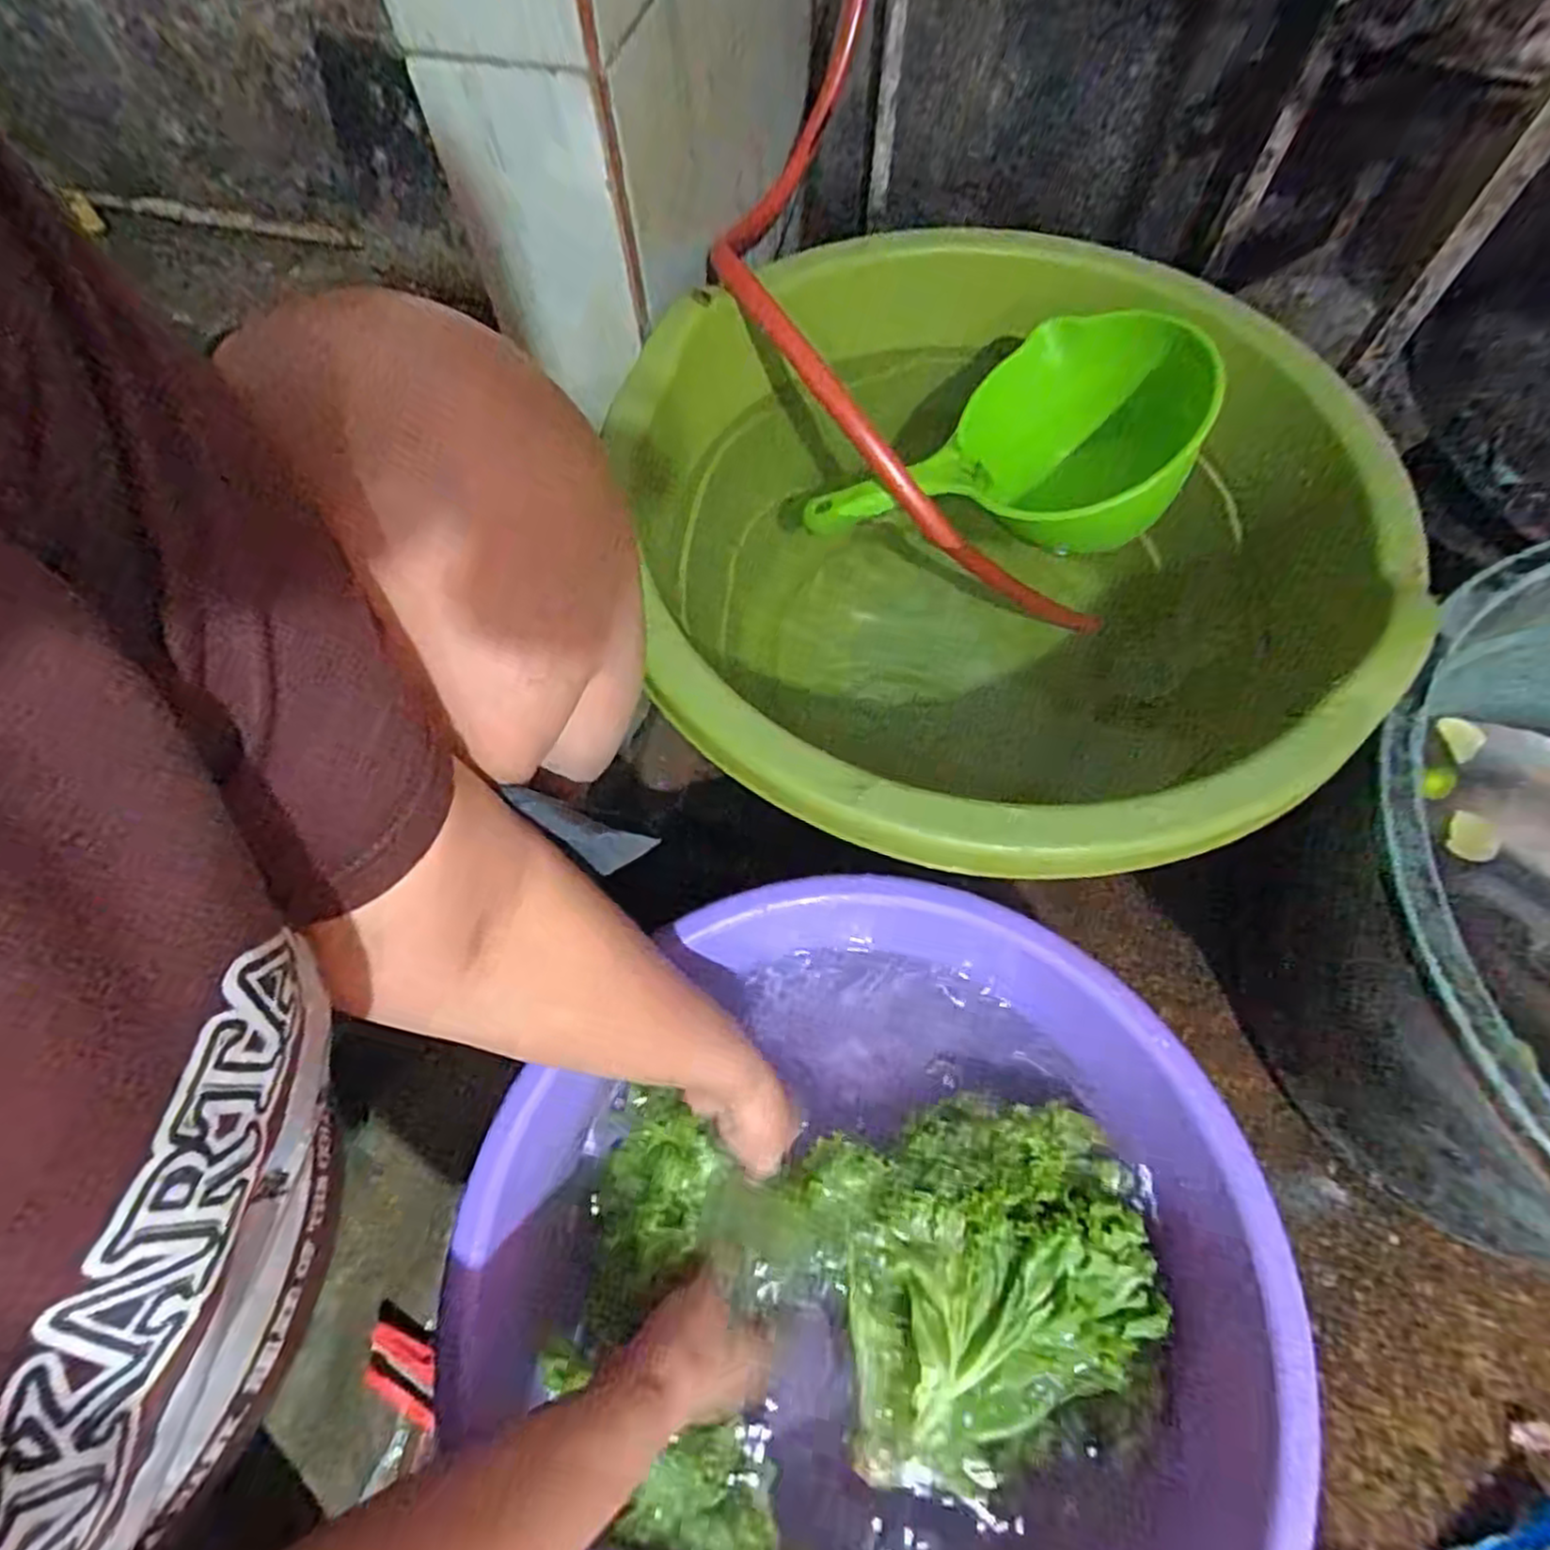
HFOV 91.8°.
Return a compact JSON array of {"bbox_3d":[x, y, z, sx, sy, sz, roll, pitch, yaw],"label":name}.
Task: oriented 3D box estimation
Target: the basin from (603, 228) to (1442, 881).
[{"bbox_3d":[0.141,-0.148,0.557,0.462,0.216,0.499,-1,65,1],"label":"basin"}]

